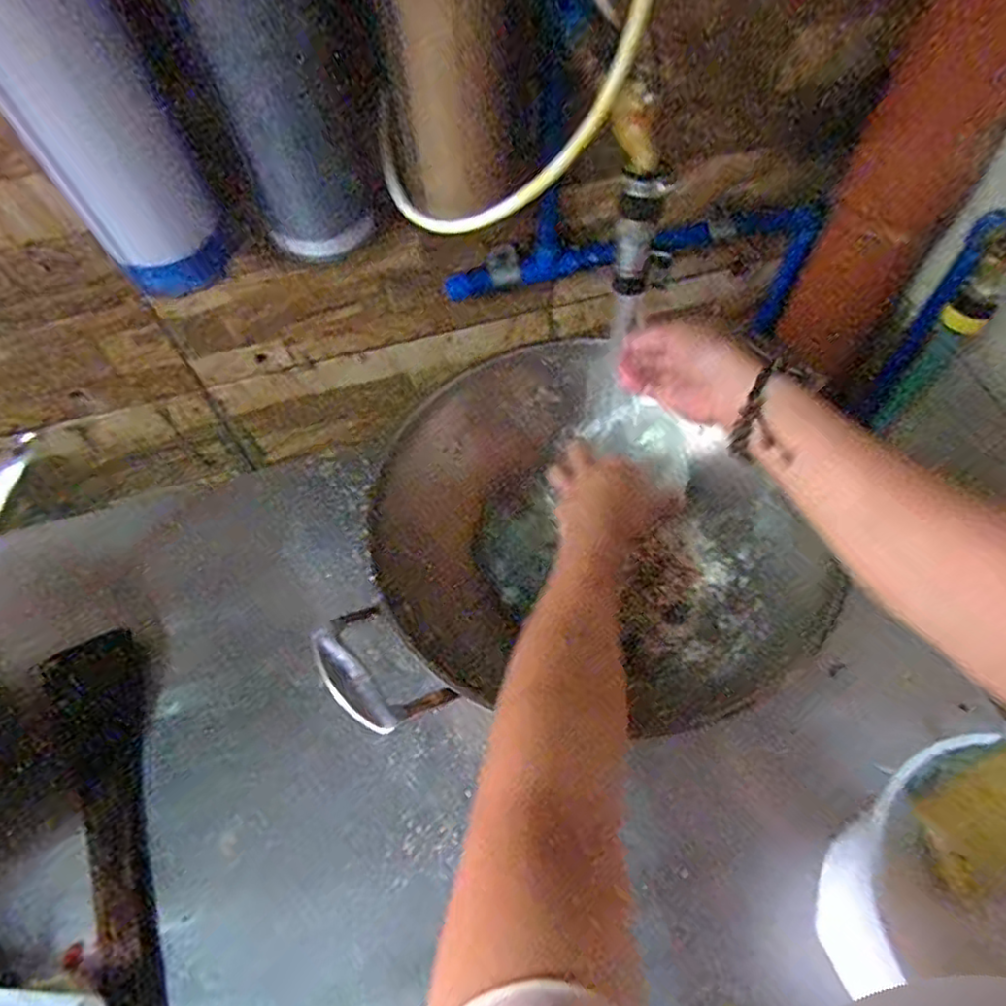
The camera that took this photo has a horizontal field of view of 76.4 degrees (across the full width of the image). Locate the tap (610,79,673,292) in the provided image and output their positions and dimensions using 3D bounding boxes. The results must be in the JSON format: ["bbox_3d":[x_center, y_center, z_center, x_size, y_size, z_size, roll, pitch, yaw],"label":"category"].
[{"bbox_3d":[0.085,-0.184,0.389,0.025,0.119,0.045,-16,37,-7],"label":"tap"}]

